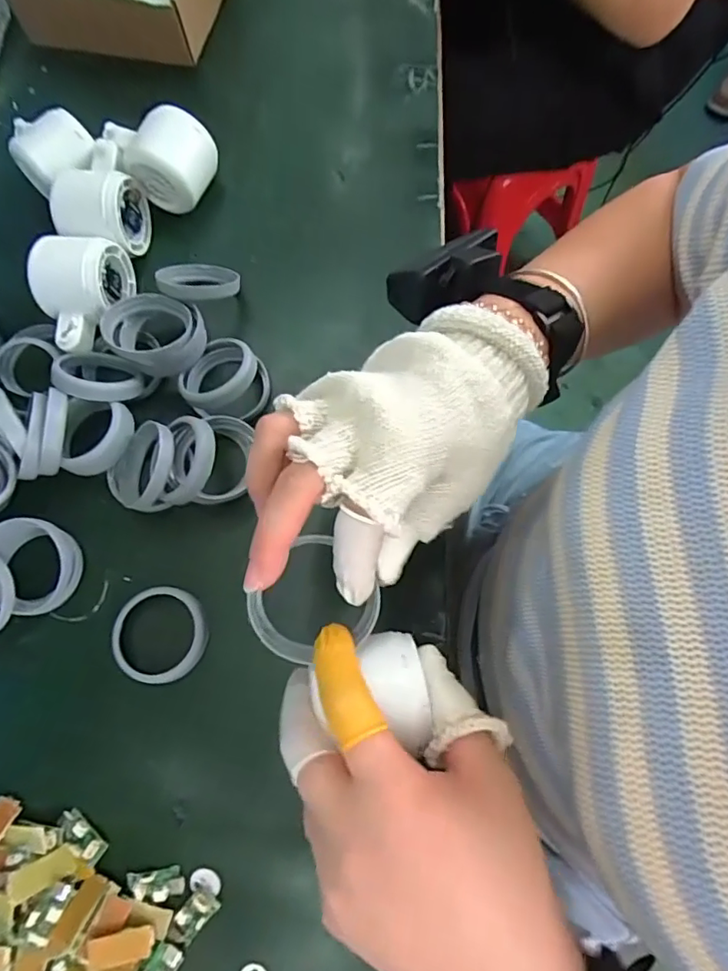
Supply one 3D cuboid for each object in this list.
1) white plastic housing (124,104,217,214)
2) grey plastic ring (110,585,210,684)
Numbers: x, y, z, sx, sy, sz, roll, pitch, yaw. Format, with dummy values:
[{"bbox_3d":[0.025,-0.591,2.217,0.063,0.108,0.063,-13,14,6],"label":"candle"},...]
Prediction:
[{"bbox_3d":[-0.151,-0.251,0.421,0.059,0.055,0.050,20,75,8],"label":"white plastic housing"},{"bbox_3d":[-0.129,0.094,0.343,0.060,0.006,0.059,-1,73,2],"label":"grey plastic ring"}]

